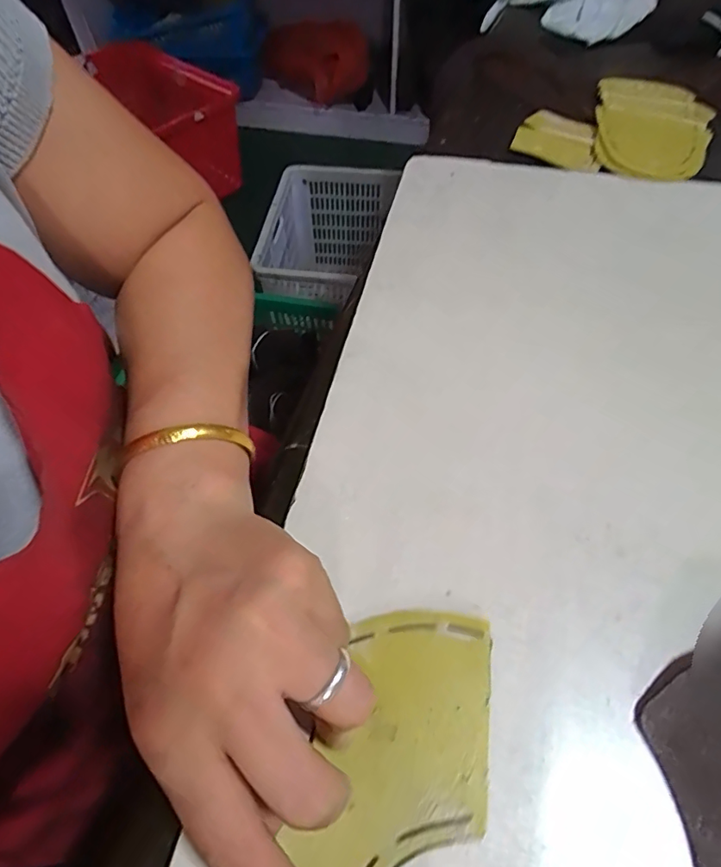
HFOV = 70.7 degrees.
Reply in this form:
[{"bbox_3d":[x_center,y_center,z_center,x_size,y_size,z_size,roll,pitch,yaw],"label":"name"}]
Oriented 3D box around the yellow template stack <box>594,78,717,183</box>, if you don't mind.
[{"bbox_3d":[0.279,-0.289,0.481,0.106,0.022,0.174,13,56,10],"label":"yellow template stack"}]

